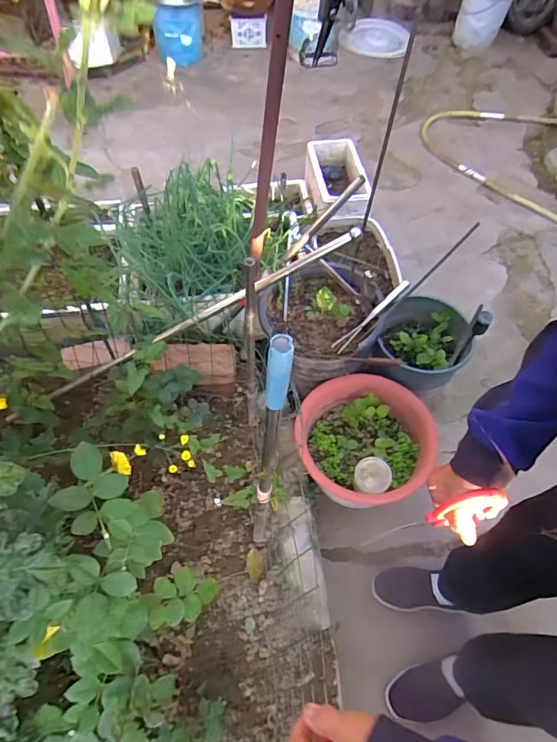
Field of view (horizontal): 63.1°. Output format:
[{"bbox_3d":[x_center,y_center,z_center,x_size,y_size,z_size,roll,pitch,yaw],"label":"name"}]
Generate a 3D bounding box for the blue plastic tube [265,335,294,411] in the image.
[{"bbox_3d":[0.001,0.004,0.501,0.027,0.111,0.026,0,56,0],"label":"blue plastic tube"}]

